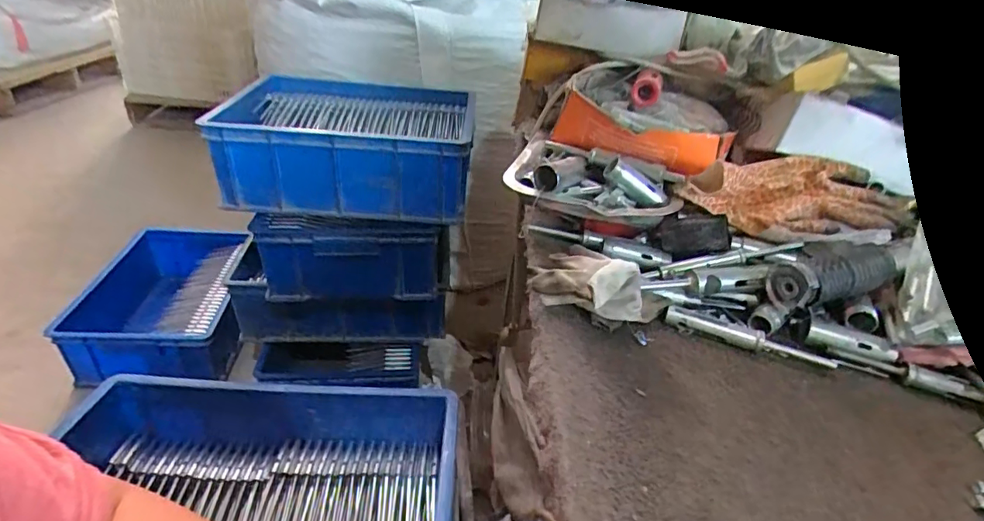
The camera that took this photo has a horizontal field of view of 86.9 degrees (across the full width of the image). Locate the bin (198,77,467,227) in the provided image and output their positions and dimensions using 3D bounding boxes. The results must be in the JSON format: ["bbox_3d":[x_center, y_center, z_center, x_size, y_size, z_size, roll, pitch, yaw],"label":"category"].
[{"bbox_3d":[-0.235,-0.208,0.906,0.372,0.137,0.328,3,33,-4],"label":"bin"}]

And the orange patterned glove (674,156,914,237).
[{"bbox_3d":[0.299,-0.055,0.519,0.226,0.073,0.082,11,34,9],"label":"orange patterned glove"}]

